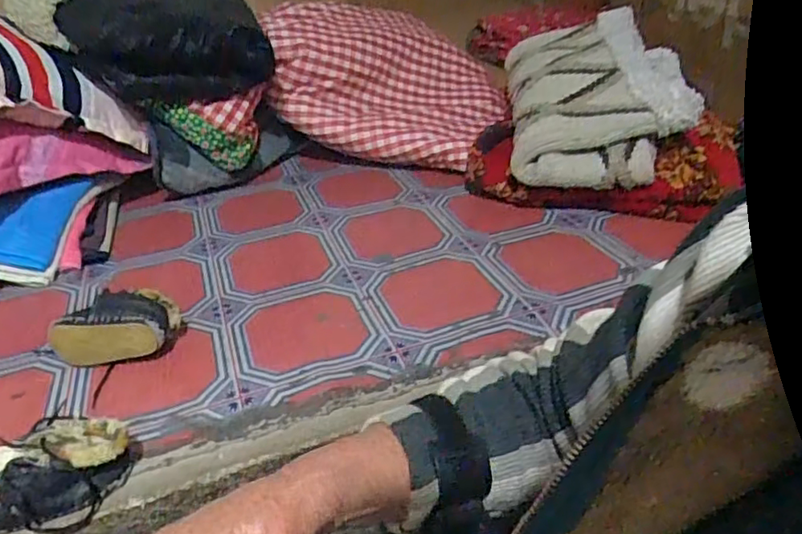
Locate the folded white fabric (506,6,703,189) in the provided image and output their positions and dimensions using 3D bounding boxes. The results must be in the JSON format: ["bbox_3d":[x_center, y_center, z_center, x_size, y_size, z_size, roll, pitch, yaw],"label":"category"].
[{"bbox_3d":[0.307,-0.275,0.927,0.263,0.119,0.416,2,35,7],"label":"folded white fabric"}]

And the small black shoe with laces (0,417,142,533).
[{"bbox_3d":[-0.283,0.167,0.480,0.123,0.061,0.067,-17,37,-20],"label":"small black shoe with laces"}]

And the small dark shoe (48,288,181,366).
[{"bbox_3d":[-0.301,0.068,0.631,0.120,0.068,0.059,-2,34,2],"label":"small dark shoe"}]

